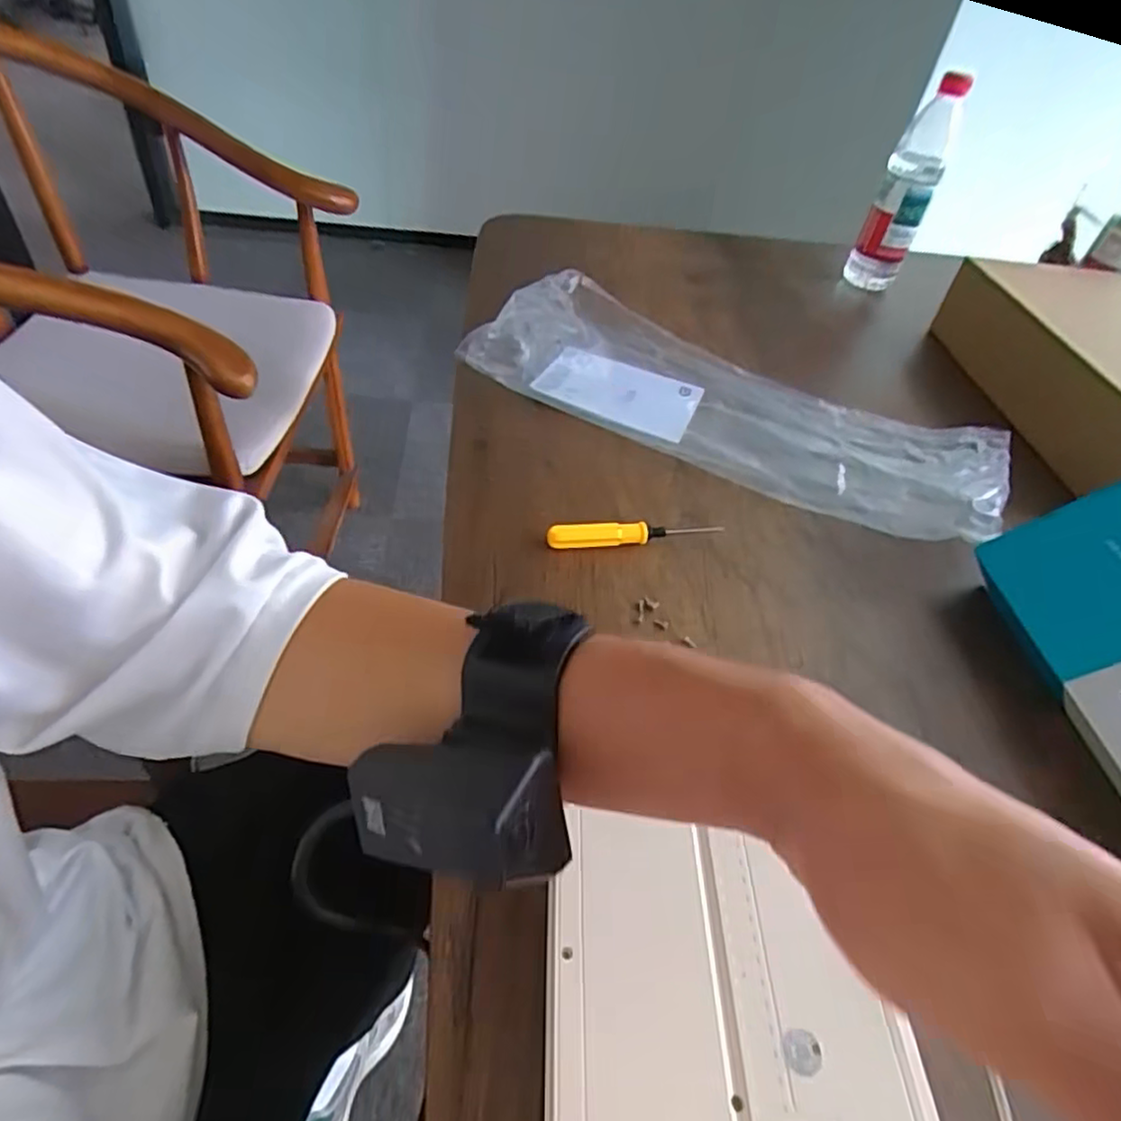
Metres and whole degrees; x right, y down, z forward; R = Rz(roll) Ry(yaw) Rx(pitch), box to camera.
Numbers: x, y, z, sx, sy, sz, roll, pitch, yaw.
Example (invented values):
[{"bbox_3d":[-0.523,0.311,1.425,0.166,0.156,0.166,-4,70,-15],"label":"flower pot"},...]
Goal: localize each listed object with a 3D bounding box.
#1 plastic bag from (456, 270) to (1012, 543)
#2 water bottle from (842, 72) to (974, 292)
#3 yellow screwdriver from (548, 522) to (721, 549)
[{"bbox_3d":[0.148,-0.144,0.592,0.451,0.050,0.186,23,45,17],"label":"plastic bag"},{"bbox_3d":[0.409,-0.439,0.794,0.062,0.220,0.077,24,45,17],"label":"water bottle"},{"bbox_3d":[0.054,-0.019,0.469,0.128,0.018,0.013,-4,46,-12],"label":"yellow screwdriver"}]

